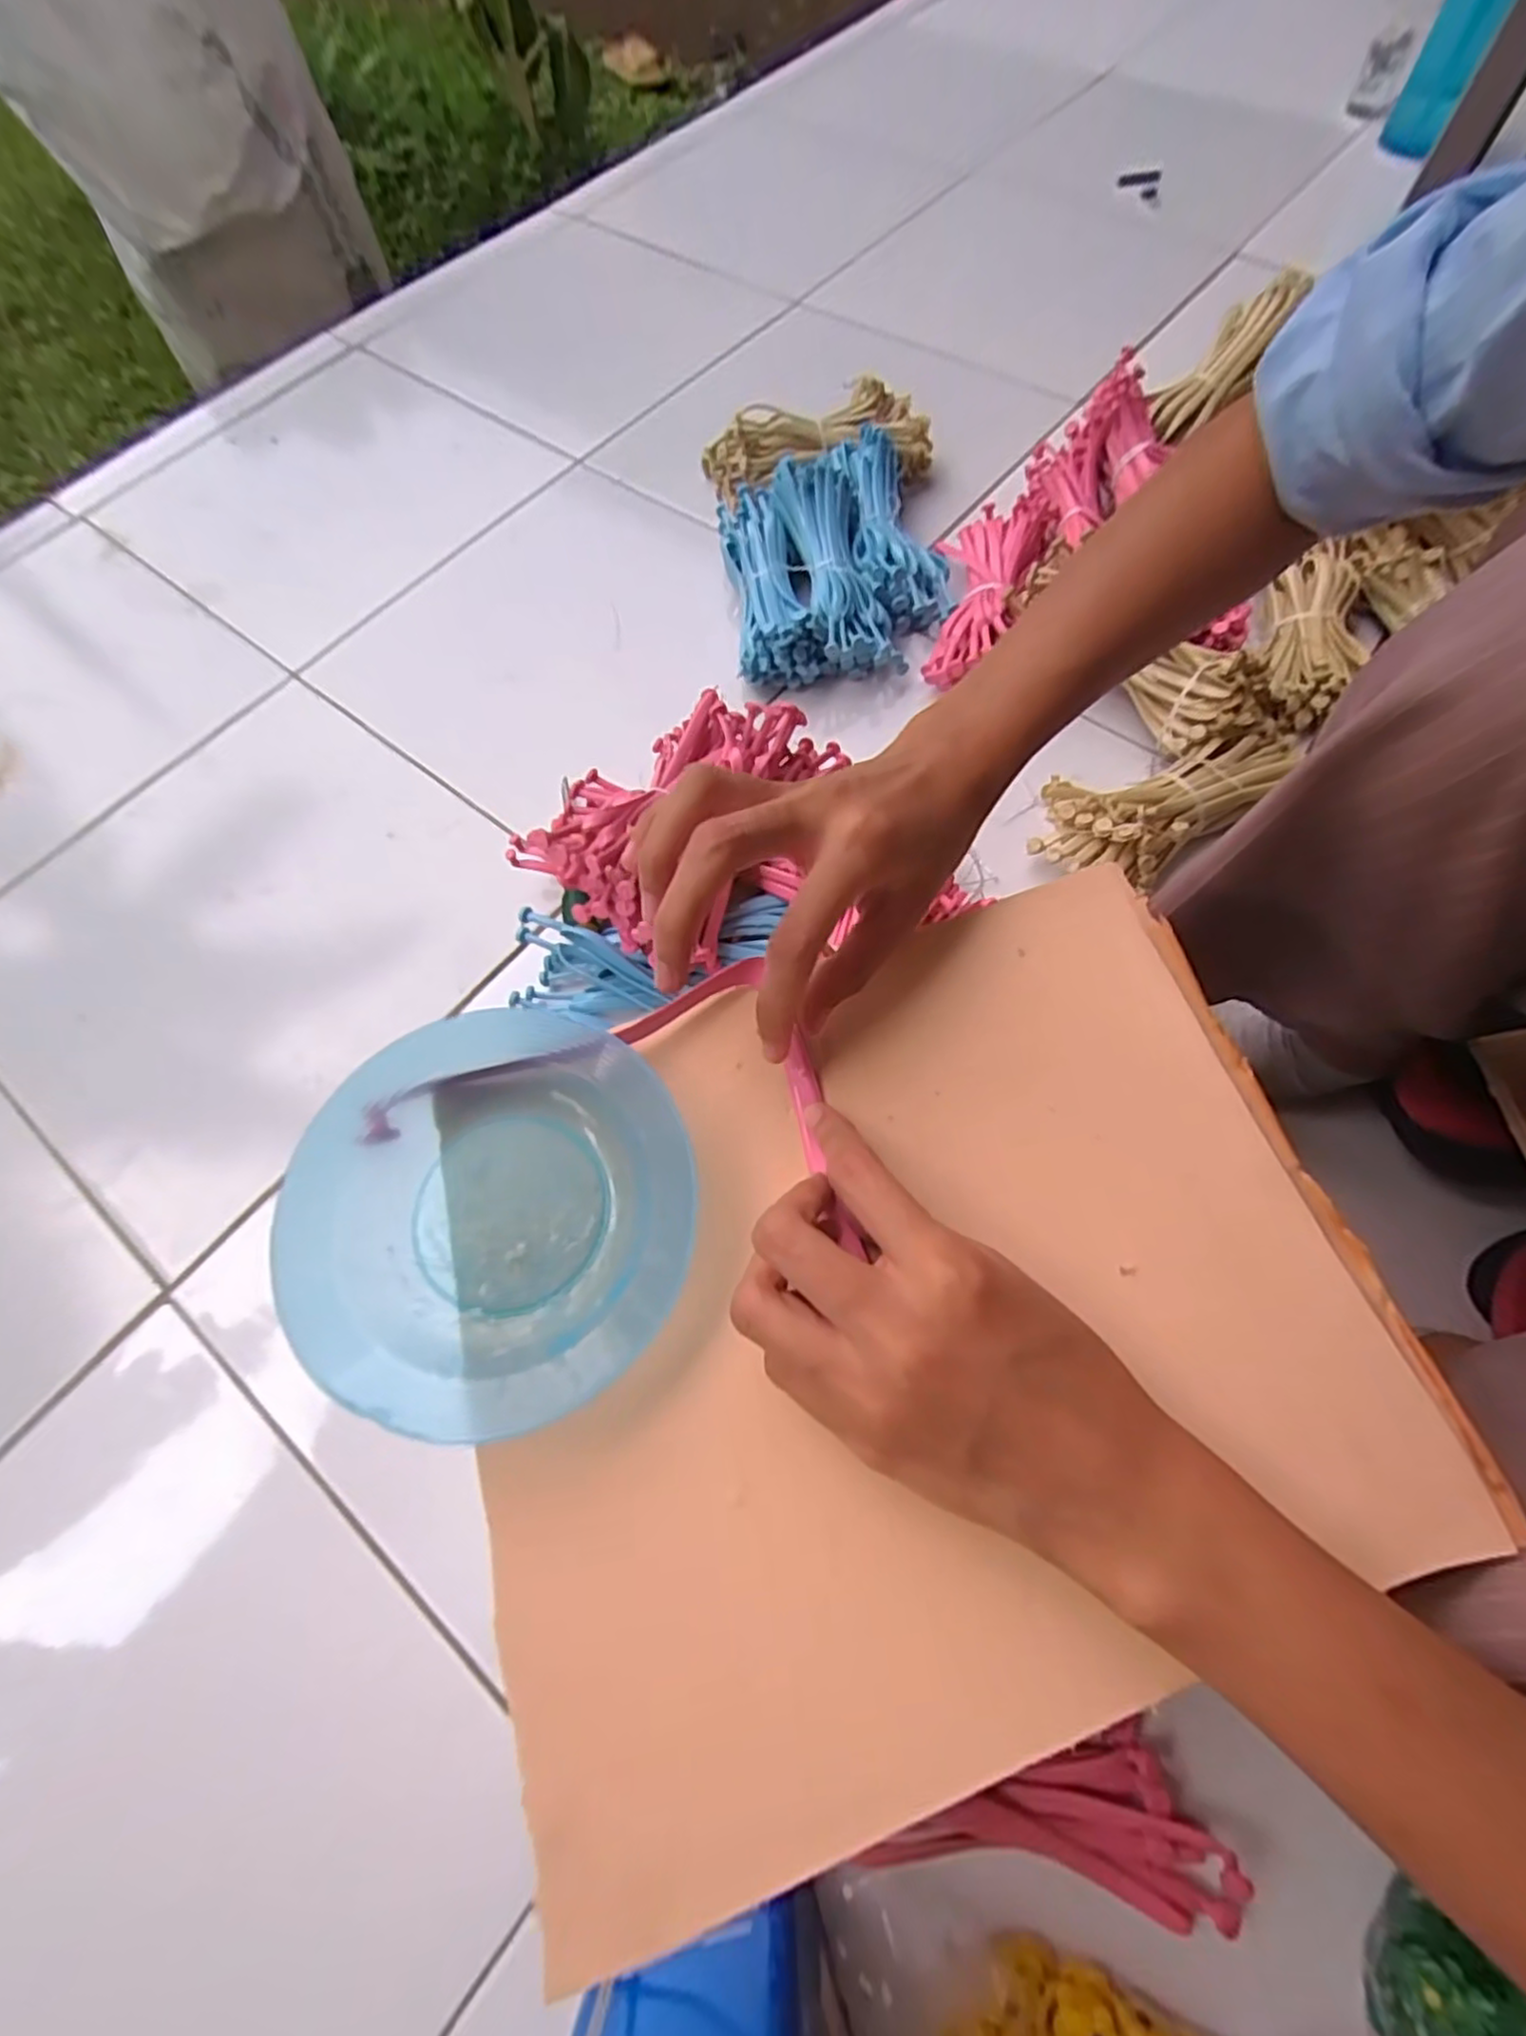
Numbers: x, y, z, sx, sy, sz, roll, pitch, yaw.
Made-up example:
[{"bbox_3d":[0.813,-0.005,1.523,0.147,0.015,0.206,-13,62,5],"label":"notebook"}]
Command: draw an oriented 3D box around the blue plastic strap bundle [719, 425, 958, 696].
[{"bbox_3d":[0.067,-0.439,0.674,0.203,0.066,0.262,-7,67,0],"label":"blue plastic strap bundle"}]

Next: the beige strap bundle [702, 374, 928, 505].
[{"bbox_3d":[0.055,-0.596,0.745,0.236,0.060,0.080,-2,67,2],"label":"beige strap bundle"}]

